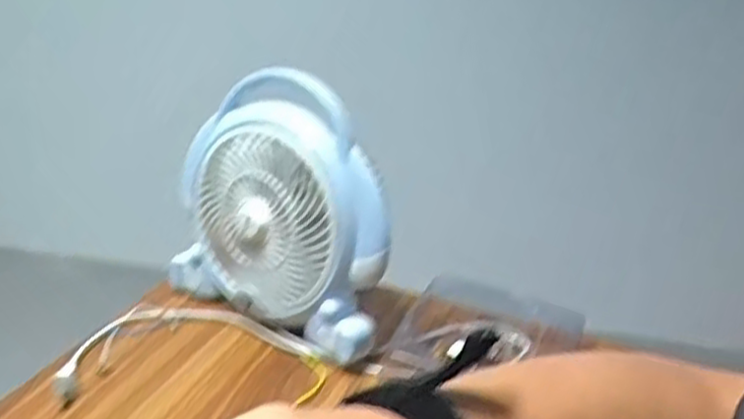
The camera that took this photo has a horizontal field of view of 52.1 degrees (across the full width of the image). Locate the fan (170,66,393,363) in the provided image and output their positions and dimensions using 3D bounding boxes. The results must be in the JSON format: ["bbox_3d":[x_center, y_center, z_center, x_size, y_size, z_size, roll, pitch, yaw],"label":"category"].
[{"bbox_3d":[-0.102,0.003,0.791,0.098,0.247,0.260,-17,31,-41],"label":"fan"}]

